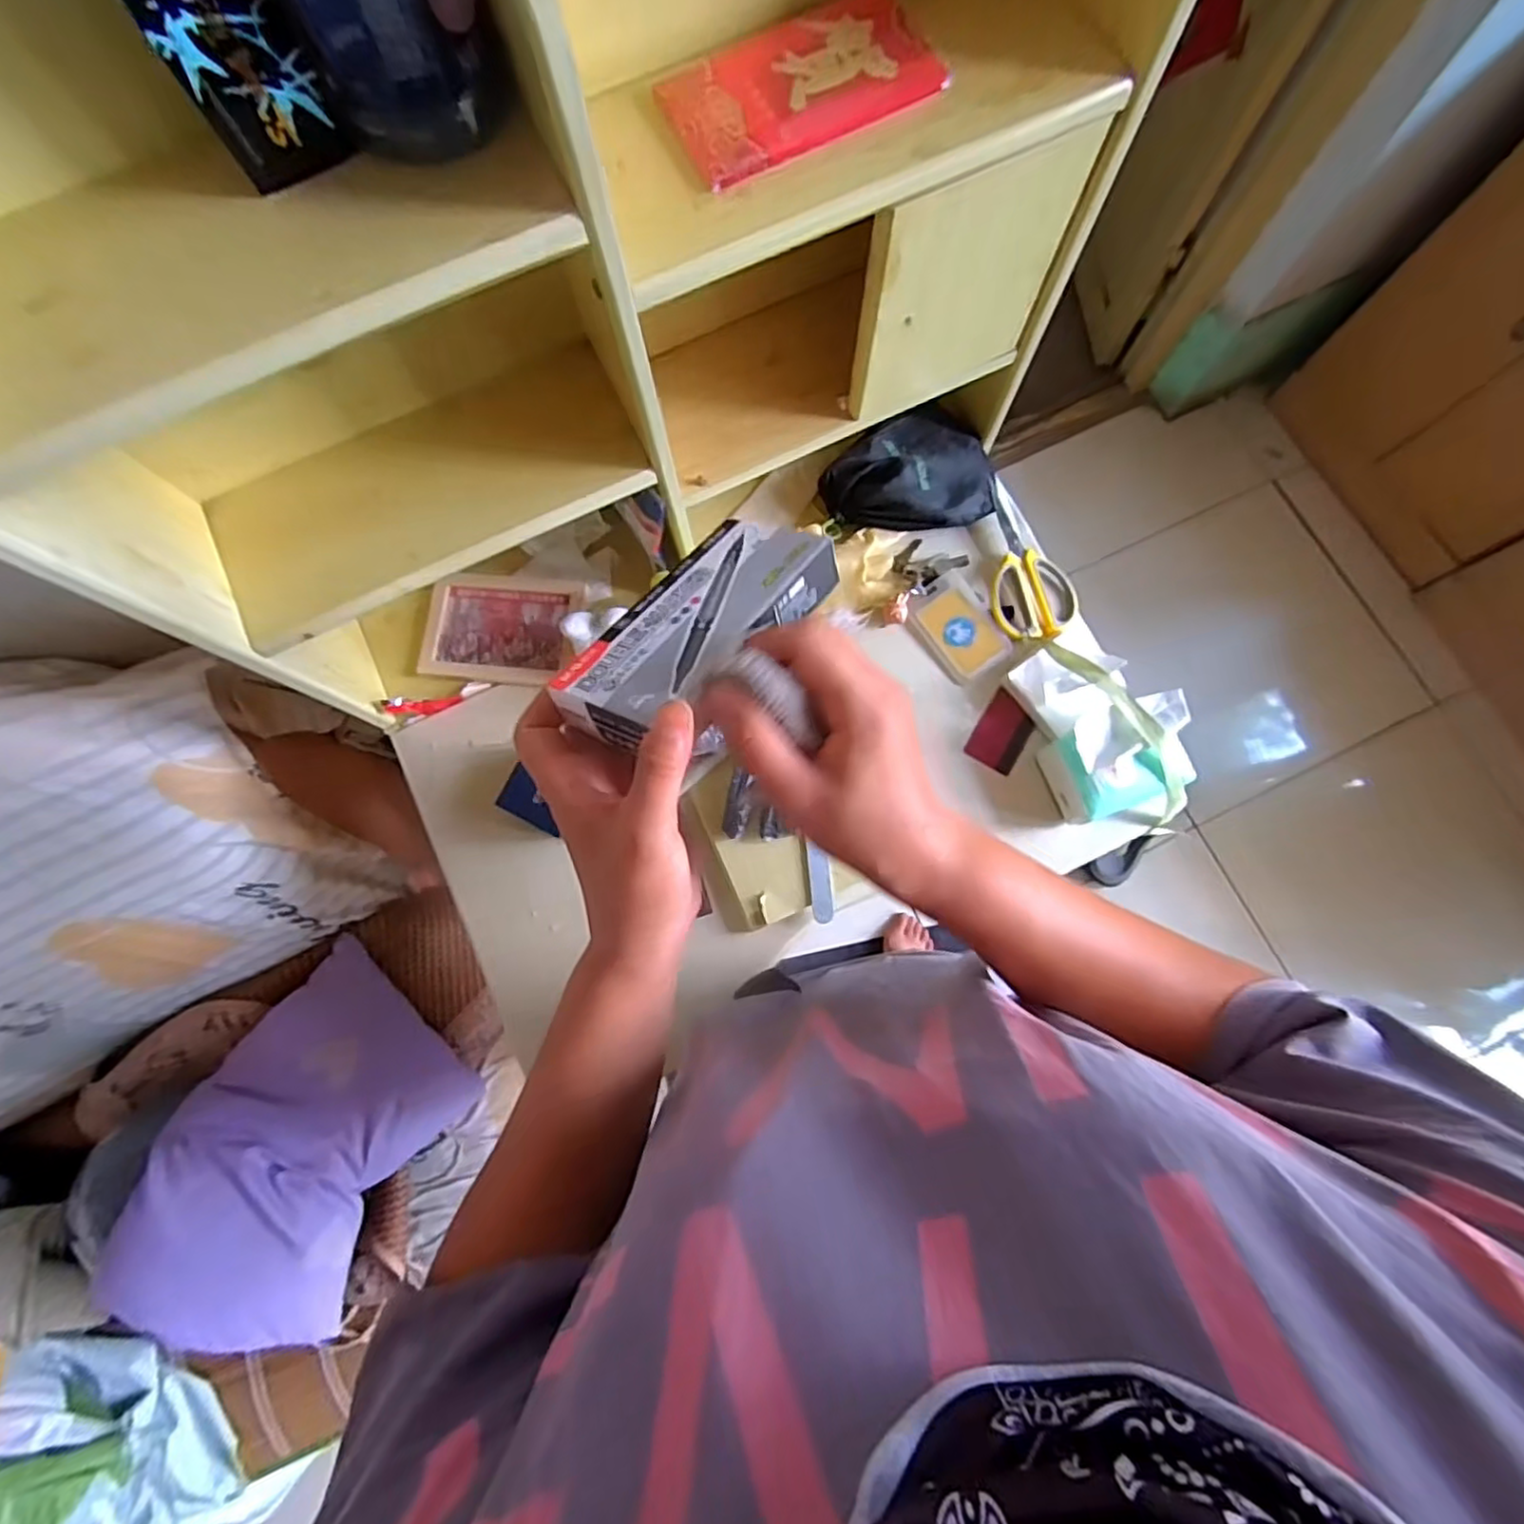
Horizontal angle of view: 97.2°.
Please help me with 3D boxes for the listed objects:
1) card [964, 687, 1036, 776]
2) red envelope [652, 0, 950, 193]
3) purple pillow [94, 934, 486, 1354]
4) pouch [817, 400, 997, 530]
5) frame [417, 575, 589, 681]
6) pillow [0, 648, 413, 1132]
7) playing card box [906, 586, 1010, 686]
[{"bbox_3d":[0.256,-0.031,0.715,0.053,0.008,0.080,32,80,8],"label":"card"},{"bbox_3d":[0.022,-0.428,0.421,0.166,0.014,0.094,-30,79,-5],"label":"red envelope"},{"bbox_3d":[-0.584,0.490,0.859,0.272,0.179,0.427,27,79,7],"label":"purple pillow"},{"bbox_3d":[0.168,-0.316,0.747,0.189,0.048,0.133,-27,78,-5],"label":"pouch"},{"bbox_3d":[-0.287,-0.149,0.743,0.169,0.016,0.121,5,78,2],"label":"frame"},{"bbox_3d":[-0.957,0.211,0.785,0.823,0.504,0.223,-29,47,-3],"label":"pillow"},{"bbox_3d":[0.214,-0.140,0.731,0.071,0.016,0.100,-35,79,-6],"label":"playing card box"}]

